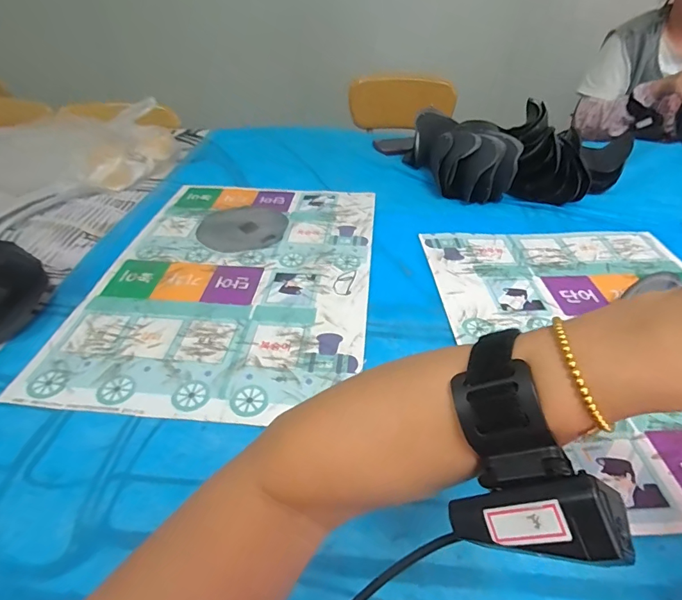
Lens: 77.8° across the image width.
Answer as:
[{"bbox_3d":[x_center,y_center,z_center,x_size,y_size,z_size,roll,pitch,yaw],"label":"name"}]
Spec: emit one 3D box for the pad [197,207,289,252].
[{"bbox_3d":[-0.166,-0.127,0.718,0.144,0.009,0.149,0,40,0],"label":"pad"}]

